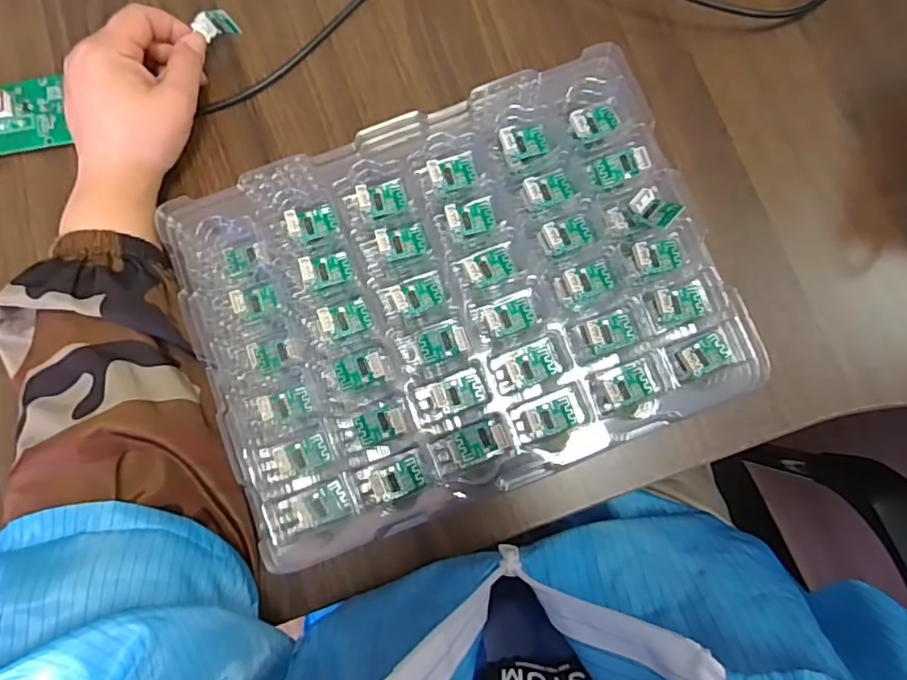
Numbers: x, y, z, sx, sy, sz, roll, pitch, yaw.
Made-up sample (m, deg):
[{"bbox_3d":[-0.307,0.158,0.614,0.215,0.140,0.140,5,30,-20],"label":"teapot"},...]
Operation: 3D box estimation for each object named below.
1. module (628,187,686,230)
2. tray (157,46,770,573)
[{"bbox_3d":[0.112,-0.072,0.322,0.019,0.007,0.029,-53,53,7],"label":"module"},{"bbox_3d":[0.003,-0.021,0.335,0.283,0.046,0.215,-20,82,-2],"label":"tray"}]

